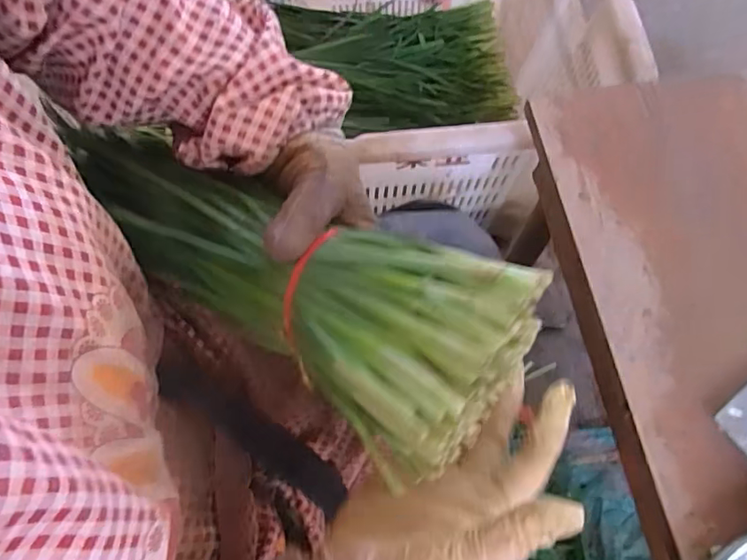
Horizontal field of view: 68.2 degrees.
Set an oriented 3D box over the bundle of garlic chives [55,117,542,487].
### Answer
[{"bbox_3d":[-0.059,-0.003,0.310,0.284,0.073,0.099,24,69,26],"label":"bundle of garlic chives"}]

